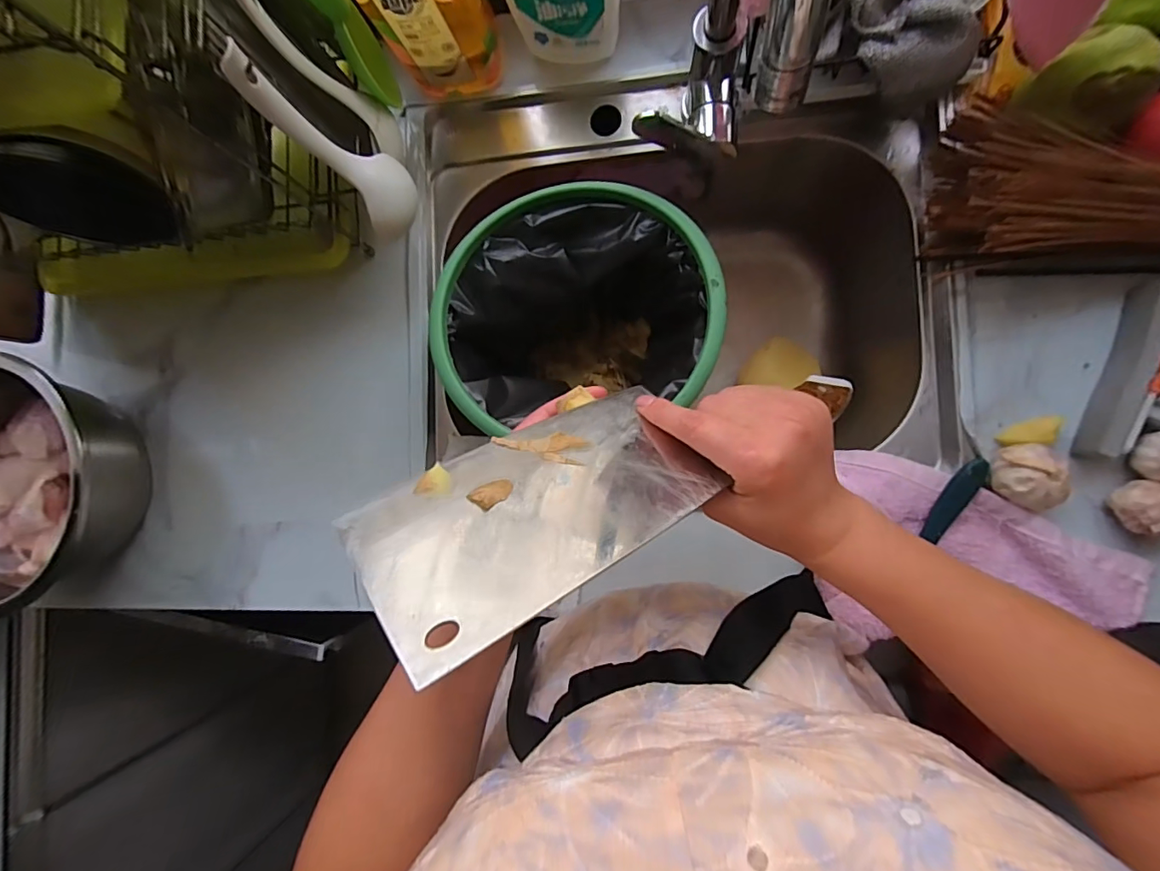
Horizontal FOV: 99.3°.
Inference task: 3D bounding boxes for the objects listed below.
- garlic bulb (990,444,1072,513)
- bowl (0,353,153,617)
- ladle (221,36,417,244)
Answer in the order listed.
[{"bbox_3d":[0.366,0.035,0.405,0.043,0.035,0.053,-5,87,9],"label":"garlic bulb"},{"bbox_3d":[-0.576,0.050,0.523,0.246,0.111,0.238,0,88,9],"label":"bowl"},{"bbox_3d":[-0.178,-0.209,0.378,0.048,0.172,0.056,-18,85,8],"label":"ladle"}]

